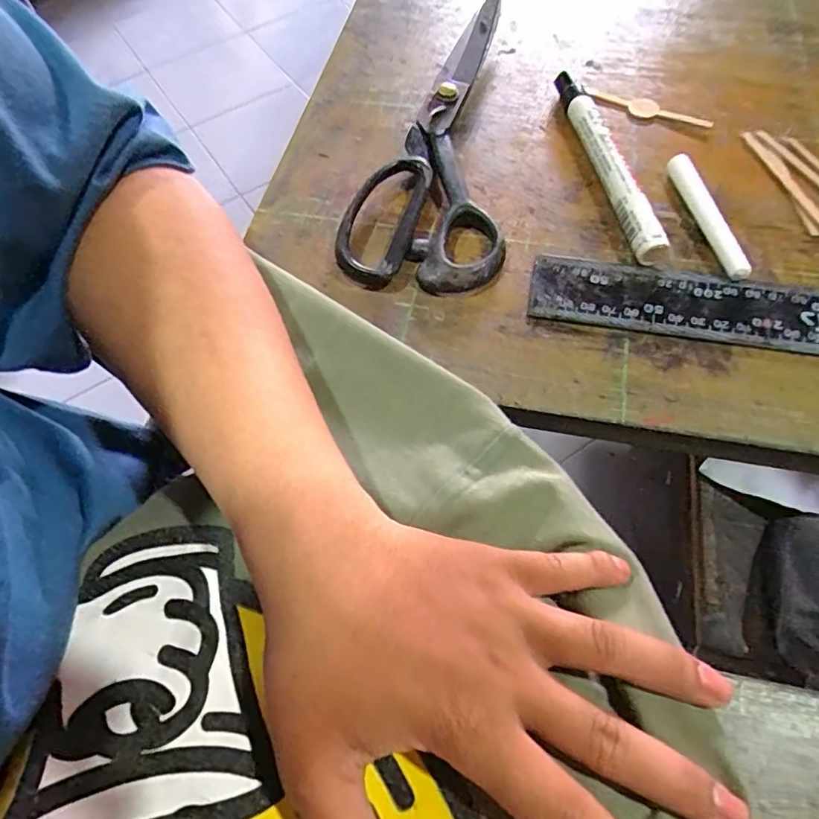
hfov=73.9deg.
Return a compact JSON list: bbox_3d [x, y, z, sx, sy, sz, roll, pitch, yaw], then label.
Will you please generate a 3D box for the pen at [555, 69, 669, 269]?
[{"bbox_3d":[0.108,-0.142,0.301,0.015,0.019,0.148,-8,62,-2],"label":"pen"}]

